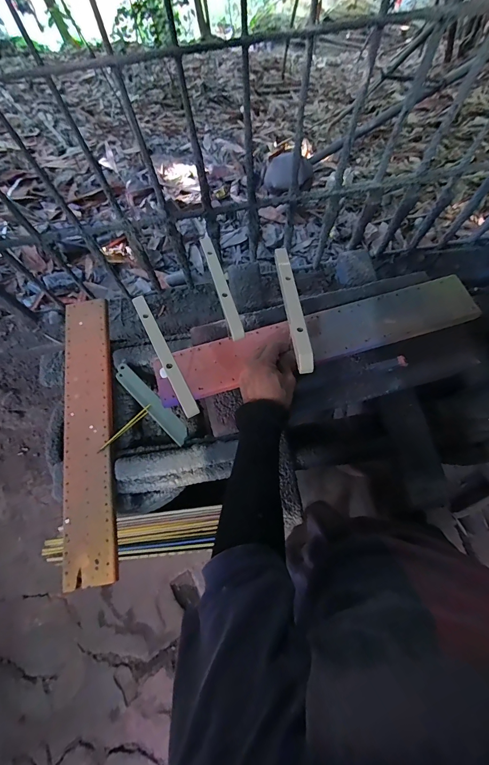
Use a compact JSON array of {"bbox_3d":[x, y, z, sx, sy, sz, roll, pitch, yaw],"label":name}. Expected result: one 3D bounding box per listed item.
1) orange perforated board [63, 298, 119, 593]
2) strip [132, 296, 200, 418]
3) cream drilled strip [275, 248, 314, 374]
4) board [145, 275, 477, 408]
[{"bbox_3d":[-0.296,0.082,0.647,0.087,0.015,0.530,-11,73,1],"label":"orange perforated board"},{"bbox_3d":[-0.097,-0.038,0.410,0.016,0.005,0.187,-30,64,-1],"label":"strip"},{"bbox_3d":[0.058,-0.099,0.427,0.018,0.017,0.192,-5,61,-5],"label":"cream drilled strip"},{"bbox_3d":[0.137,-0.080,0.566,0.495,0.020,0.094,-15,70,-2],"label":"board"}]

